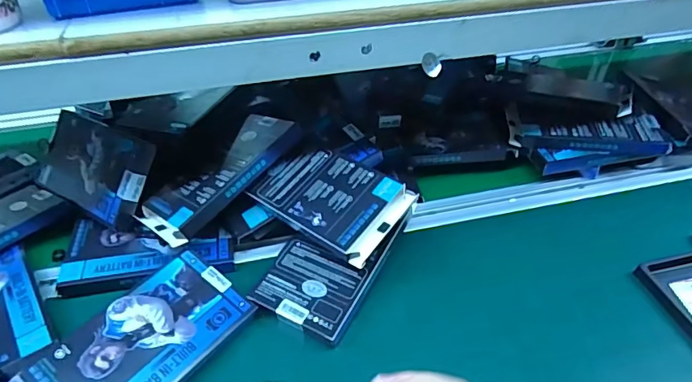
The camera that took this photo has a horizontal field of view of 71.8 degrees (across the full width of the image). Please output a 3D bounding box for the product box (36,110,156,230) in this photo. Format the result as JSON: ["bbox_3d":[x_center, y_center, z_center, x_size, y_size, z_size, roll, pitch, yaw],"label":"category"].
[{"bbox_3d":[-0.279,-0.028,0.521,0.165,0.093,0.020,20,2,29],"label":"product box"}]

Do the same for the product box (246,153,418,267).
[{"bbox_3d":[-0.015,0.003,0.480,0.149,0.014,0.096,30,63,29],"label":"product box"}]

